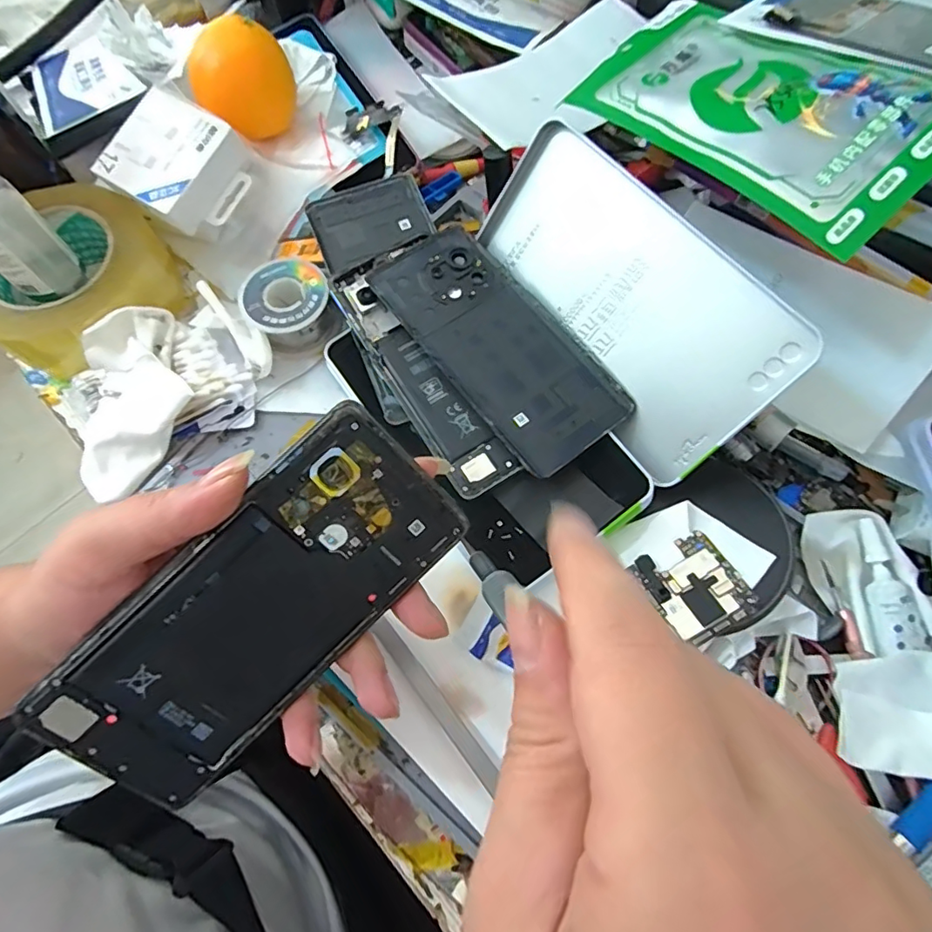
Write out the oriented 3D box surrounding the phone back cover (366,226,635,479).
[{"bbox_3d":[0.017,-0.072,0.300,0.071,0.009,0.159,-36,72,-12],"label":"phone back cover"}]

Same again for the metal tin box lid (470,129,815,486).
[{"bbox_3d":[0.082,-0.091,0.289,0.187,0.012,0.096,52,123,19],"label":"metal tin box lid"}]

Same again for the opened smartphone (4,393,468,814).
[{"bbox_3d":[-0.076,0.055,0.200,0.158,0.004,0.071,-44,112,-3],"label":"opened smartphone"}]

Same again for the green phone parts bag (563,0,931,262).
[{"bbox_3d":[0.144,-0.177,0.259,0.092,0.013,0.168,-43,65,-4],"label":"green phone parts bag"}]

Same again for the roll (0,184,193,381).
[{"bbox_3d":[-0.257,-0.120,0.349,0.117,0.052,0.121,0,69,1],"label":"roll"}]

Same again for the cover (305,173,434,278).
[{"bbox_3d":[-0.059,-0.154,0.334,0.072,0.006,0.056,-24,70,-8],"label":"cover"}]

